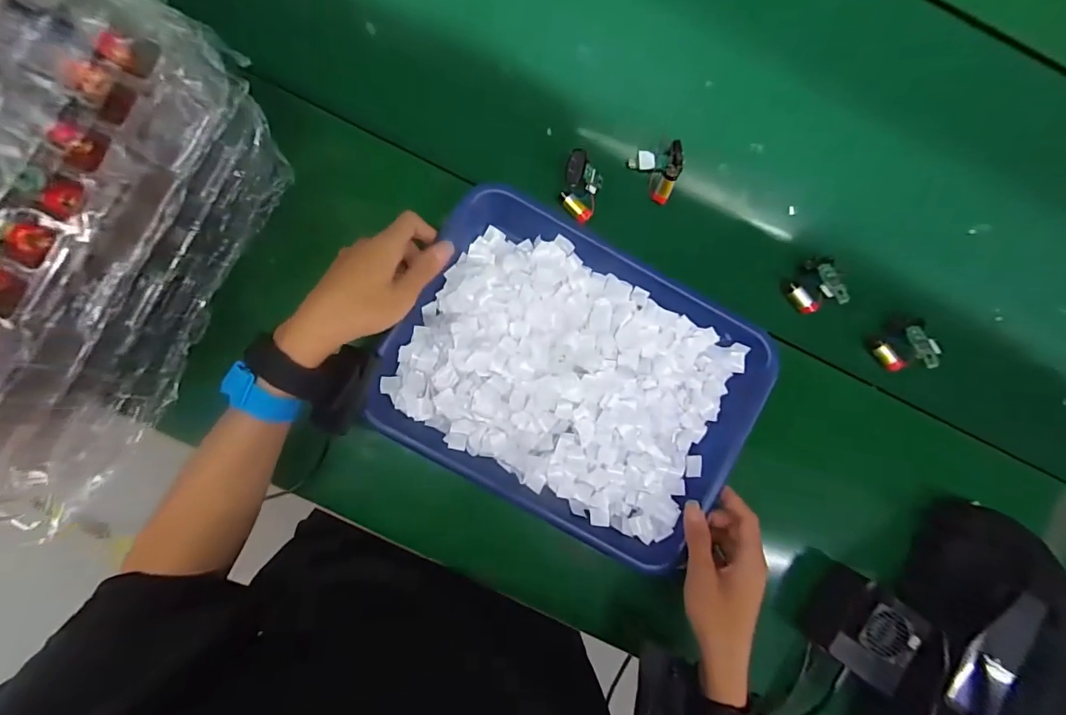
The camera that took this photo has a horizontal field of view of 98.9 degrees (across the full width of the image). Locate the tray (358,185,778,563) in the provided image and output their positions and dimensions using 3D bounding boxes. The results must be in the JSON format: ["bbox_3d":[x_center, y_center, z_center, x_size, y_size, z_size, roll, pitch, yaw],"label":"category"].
[{"bbox_3d":[0.039,0.018,0.428,0.328,0.036,0.250,27,89,-2],"label":"tray"}]

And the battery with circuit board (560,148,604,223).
[{"bbox_3d":[0.046,-0.161,0.433,0.037,0.033,0.051,17,89,-2],"label":"battery with circuit board"}]

